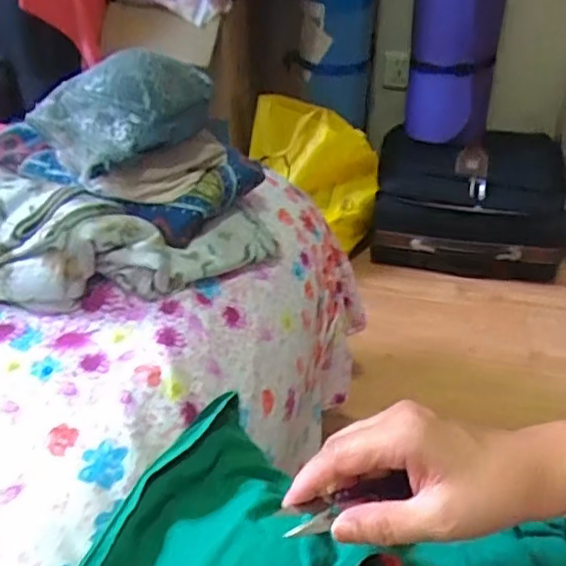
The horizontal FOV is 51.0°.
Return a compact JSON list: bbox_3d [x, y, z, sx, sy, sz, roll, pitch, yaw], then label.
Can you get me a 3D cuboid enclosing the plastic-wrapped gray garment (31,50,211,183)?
[{"bbox_3d":[-0.161,-0.163,0.616,0.187,0.113,0.115,-9,38,-14],"label":"plastic-wrapped gray garment"}]

